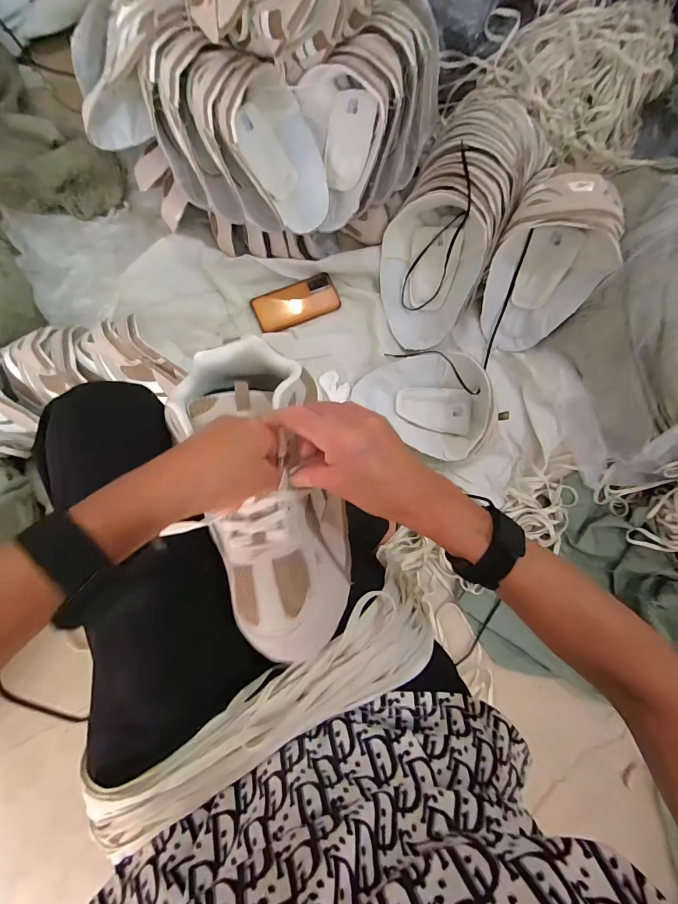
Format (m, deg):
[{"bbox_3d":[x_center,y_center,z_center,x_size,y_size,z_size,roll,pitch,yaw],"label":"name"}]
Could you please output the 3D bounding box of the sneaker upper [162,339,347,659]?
[{"bbox_3d":[-0.056,0.033,0.318,0.130,0.059,0.266,-15,83,-8],"label":"sneaker upper"}]

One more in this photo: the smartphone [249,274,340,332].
[{"bbox_3d":[-0.083,-0.288,0.737,0.164,0.012,0.078,-22,86,-8],"label":"smartphone"}]

